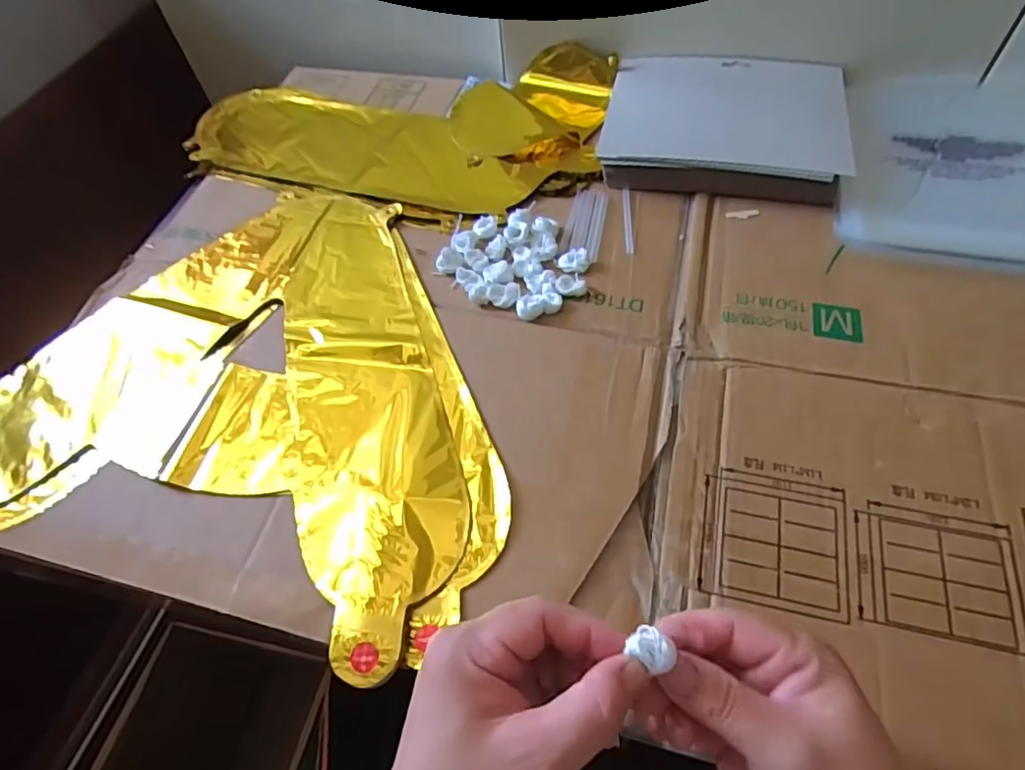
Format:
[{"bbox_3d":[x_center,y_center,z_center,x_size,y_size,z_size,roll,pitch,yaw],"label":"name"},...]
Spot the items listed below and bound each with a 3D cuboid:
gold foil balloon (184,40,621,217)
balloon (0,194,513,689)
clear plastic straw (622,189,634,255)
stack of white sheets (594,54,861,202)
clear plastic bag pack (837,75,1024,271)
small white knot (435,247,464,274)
[{"bbox_3d":[-0.113,-0.279,0.614,0.409,0.018,0.259,11,59,12],"label":"gold foil balloon"},{"bbox_3d":[-0.182,-0.018,0.442,0.398,0.011,0.342,11,59,12],"label":"balloon"},{"bbox_3d":[0.099,-0.141,0.508,0.007,0.004,0.078,0,57,5],"label":"clear plastic straw"},{"bbox_3d":[0.192,-0.241,0.540,0.202,0.029,0.169,10,59,11],"label":"stack of white sheets"},{"bbox_3d":[0.395,-0.191,0.503,0.212,0.022,0.222,11,59,11],"label":"clear plastic bag pack"},{"bbox_3d":[-0.050,-0.100,0.484,0.020,0.010,0.020,20,61,17],"label":"small white knot"}]

